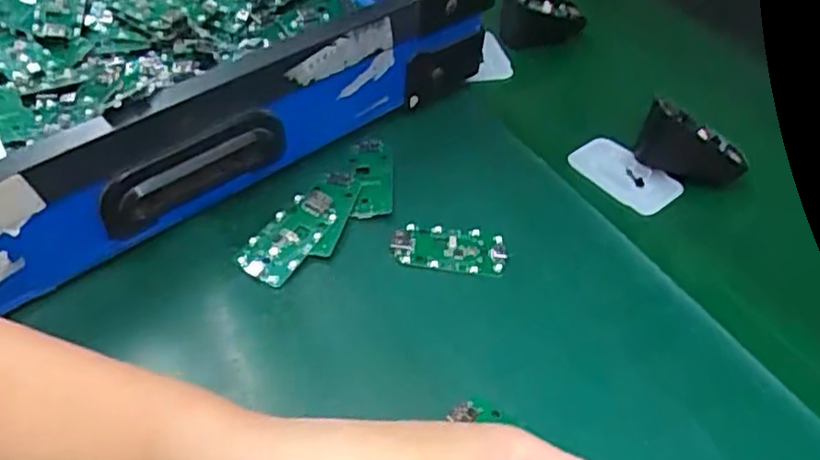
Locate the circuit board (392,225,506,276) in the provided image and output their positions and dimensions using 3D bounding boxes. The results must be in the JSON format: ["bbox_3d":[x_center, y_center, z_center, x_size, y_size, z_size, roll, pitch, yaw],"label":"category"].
[{"bbox_3d":[0.022,0.011,0.382,0.063,0.006,0.030,3,46,1],"label":"circuit board"}]

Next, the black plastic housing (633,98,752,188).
[{"bbox_3d":[0.186,-0.057,0.446,0.066,0.036,0.037,9,47,6],"label":"black plastic housing"}]

